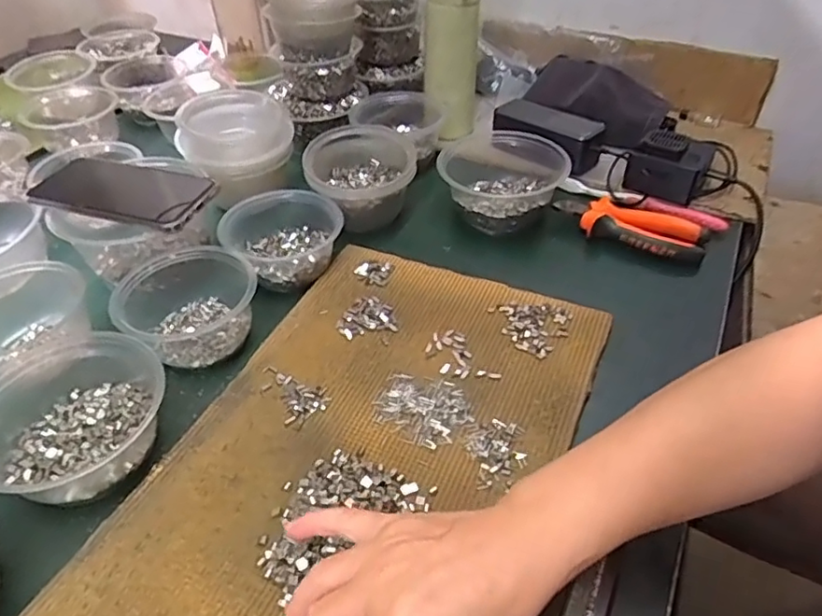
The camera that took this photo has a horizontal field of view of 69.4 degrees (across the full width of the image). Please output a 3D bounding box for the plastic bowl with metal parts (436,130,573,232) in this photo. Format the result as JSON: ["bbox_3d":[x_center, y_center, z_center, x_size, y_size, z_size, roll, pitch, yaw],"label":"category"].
[{"bbox_3d":[0.103,-0.147,0.669,0.138,0.068,0.152,9,44,9],"label":"plastic bowl with metal parts"}]

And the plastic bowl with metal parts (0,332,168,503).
[{"bbox_3d":[-0.253,0.076,0.434,0.133,0.049,0.134,0,43,0],"label":"plastic bowl with metal parts"}]

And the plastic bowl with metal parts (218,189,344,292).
[{"bbox_3d":[-0.127,-0.071,0.586,0.117,0.049,0.102,-11,45,-12],"label":"plastic bowl with metal parts"}]

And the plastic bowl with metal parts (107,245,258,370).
[{"bbox_3d":[-0.192,-0.010,0.515,0.110,0.058,0.104,0,43,0],"label":"plastic bowl with metal parts"}]

